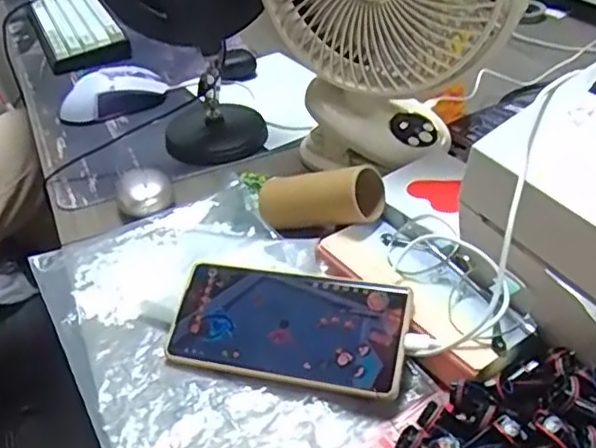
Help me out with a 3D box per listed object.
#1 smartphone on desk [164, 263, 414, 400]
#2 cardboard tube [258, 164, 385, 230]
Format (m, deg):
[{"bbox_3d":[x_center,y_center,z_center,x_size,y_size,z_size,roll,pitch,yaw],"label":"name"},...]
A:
[{"bbox_3d":[-0.009,0.068,0.429,0.163,0.006,0.076,4,63,19],"label":"smartphone on desk"},{"bbox_3d":[0.015,-0.023,0.506,0.100,0.048,0.038,-8,35,21],"label":"cardboard tube"}]

